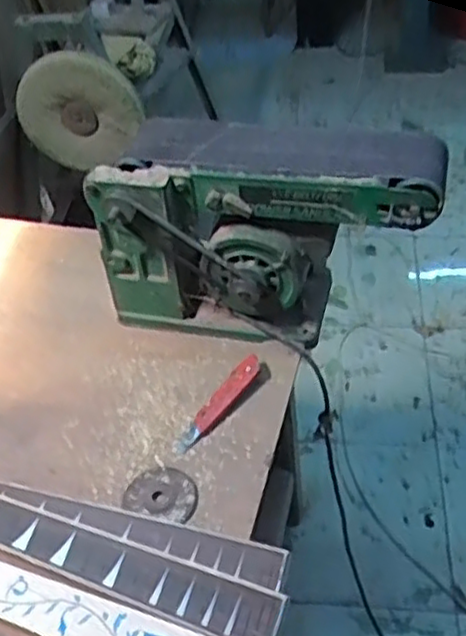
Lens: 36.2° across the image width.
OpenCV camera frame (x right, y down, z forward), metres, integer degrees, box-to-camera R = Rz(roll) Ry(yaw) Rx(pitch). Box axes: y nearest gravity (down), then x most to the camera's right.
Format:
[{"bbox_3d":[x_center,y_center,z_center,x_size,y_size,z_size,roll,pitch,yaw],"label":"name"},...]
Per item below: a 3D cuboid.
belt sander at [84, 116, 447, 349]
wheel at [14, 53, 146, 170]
[{"bbox_3d":[0.045,-0.101,0.984,0.442,0.303,0.145,8,47,14],"label":"belt sander"},{"bbox_3d":[-0.328,-0.447,1.538,0.266,0.247,0.053,-1,45,5],"label":"wheel"}]

